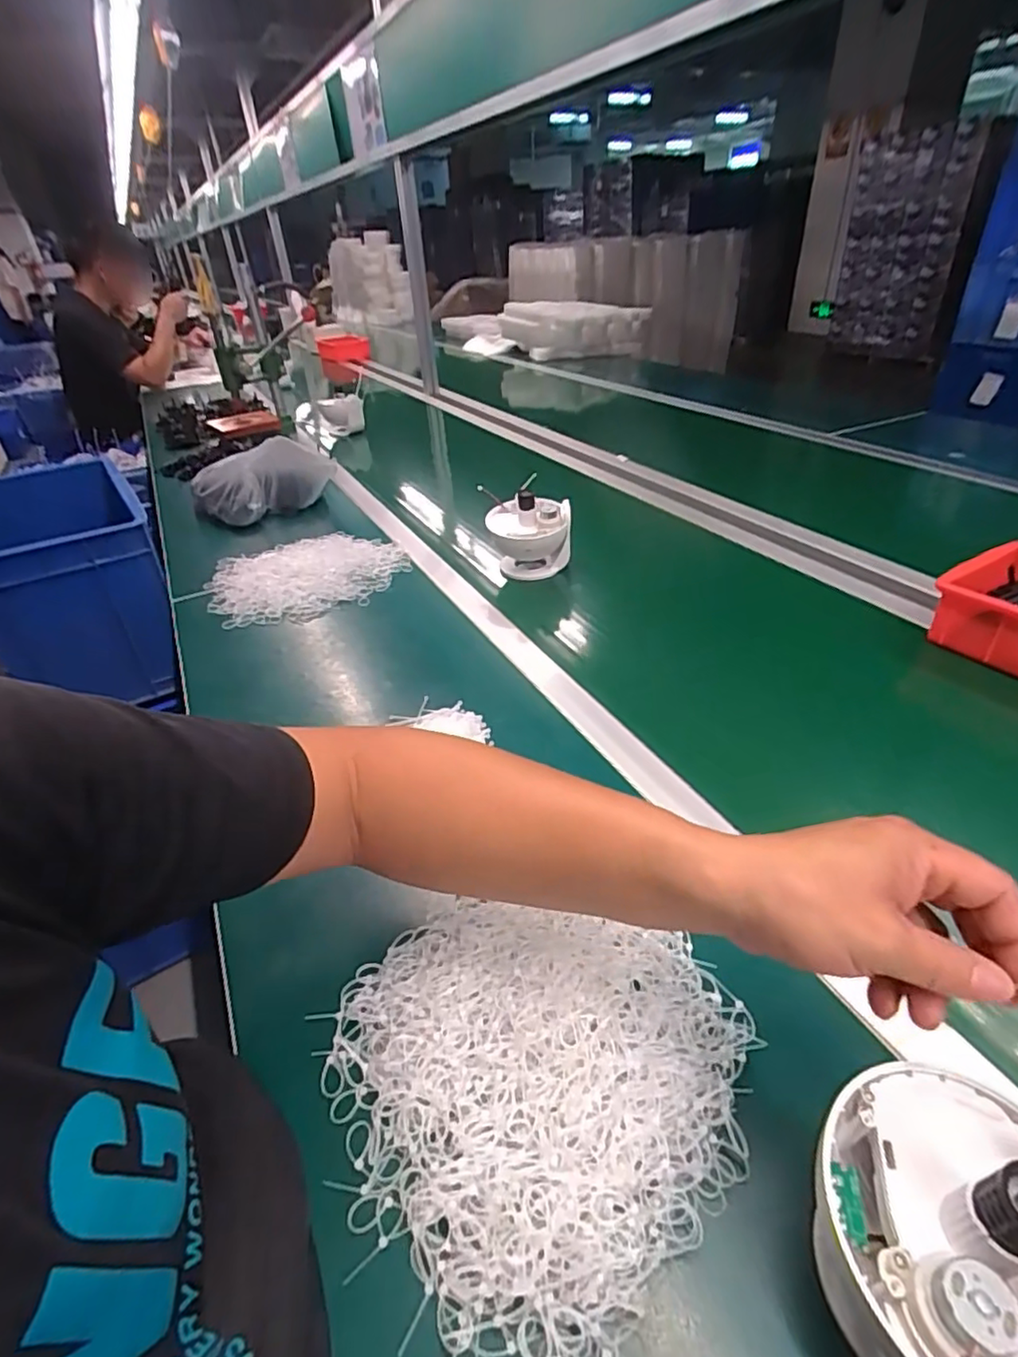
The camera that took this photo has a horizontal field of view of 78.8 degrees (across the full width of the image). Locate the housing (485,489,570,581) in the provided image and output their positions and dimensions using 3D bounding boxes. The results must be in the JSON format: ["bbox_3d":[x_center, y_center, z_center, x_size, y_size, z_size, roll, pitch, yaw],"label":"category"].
[{"bbox_3d":[0.028,-0.198,0.910,0.112,0.122,0.094,-8,36,-4],"label":"housing"}]

